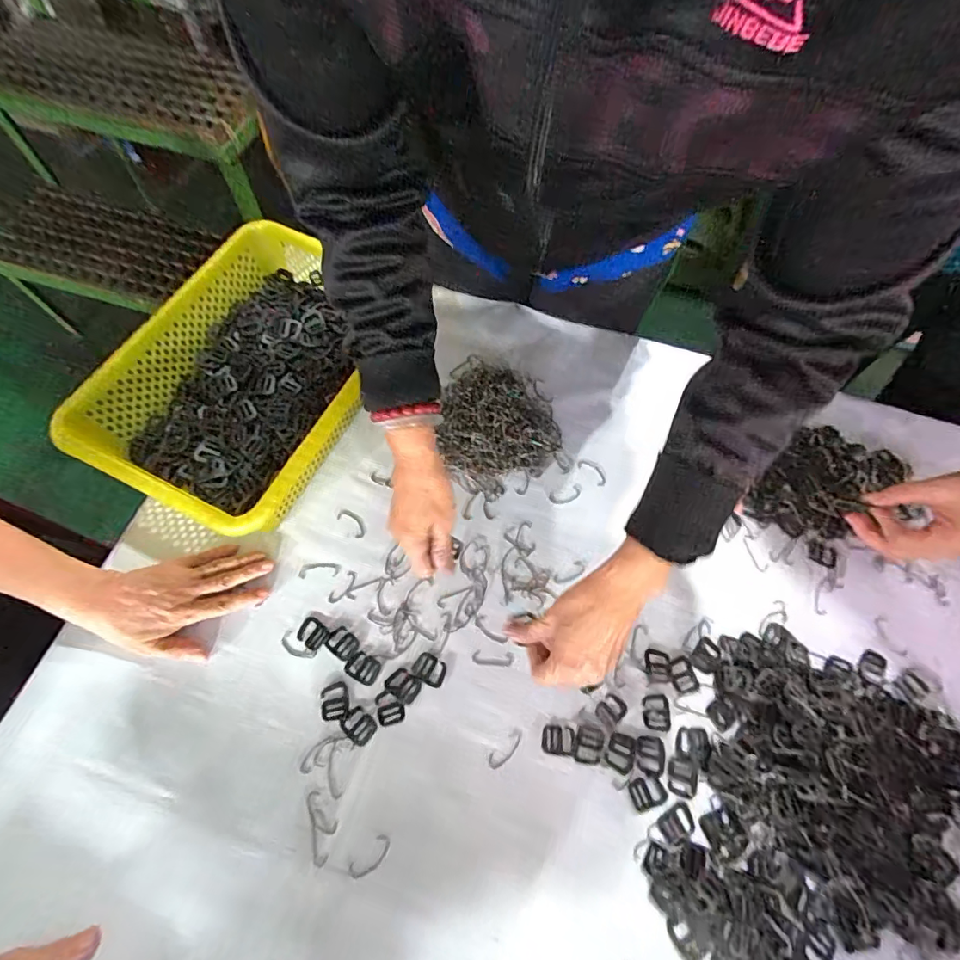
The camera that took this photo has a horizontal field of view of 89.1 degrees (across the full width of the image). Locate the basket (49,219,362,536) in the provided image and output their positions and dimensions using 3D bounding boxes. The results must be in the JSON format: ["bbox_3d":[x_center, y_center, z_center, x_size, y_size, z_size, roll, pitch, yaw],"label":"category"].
[{"bbox_3d":[-0.250,-0.124,0.557,0.243,0.083,0.344,23,67,7],"label":"basket"}]

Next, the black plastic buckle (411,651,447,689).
[{"bbox_3d":[-0.048,0.184,0.472,0.032,0.004,0.025,32,69,11],"label":"black plastic buckle"}]

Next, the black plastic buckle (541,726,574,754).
[{"bbox_3d":[0.072,0.242,0.455,0.030,0.004,0.022,3,66,-2],"label":"black plastic buckle"}]

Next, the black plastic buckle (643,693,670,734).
[{"bbox_3d":[0.169,0.222,0.466,0.026,0.004,0.032,9,66,1],"label":"black plastic buckle"}]

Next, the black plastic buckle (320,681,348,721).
[{"bbox_3d":[-0.138,0.208,0.459,0.025,0.004,0.032,-5,67,-5],"label":"black plastic buckle"}]

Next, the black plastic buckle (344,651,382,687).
[{"bbox_3d":[-0.114,0.183,0.475,0.032,0.004,0.024,27,68,9],"label":"black plastic buckle"}]

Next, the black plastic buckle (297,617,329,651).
[{"bbox_3d":[-0.166,0.152,0.483,0.031,0.005,0.024,35,69,12],"label":"black plastic buckle"}]

